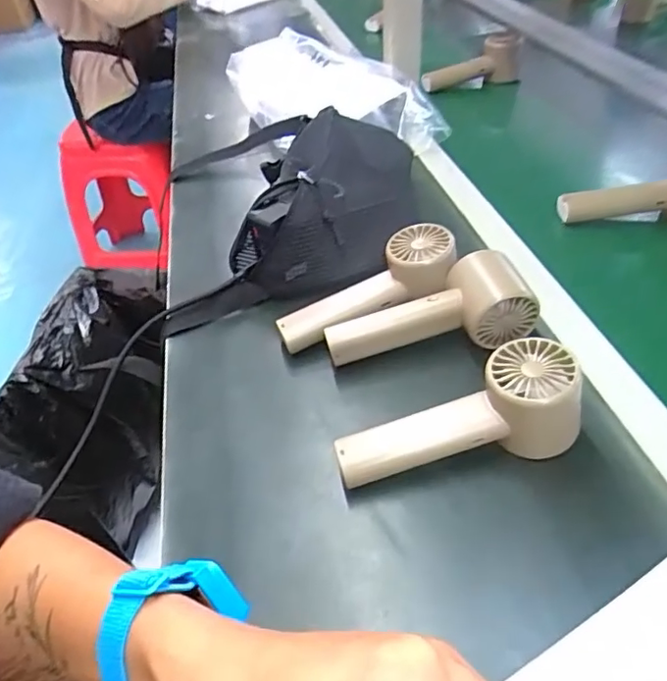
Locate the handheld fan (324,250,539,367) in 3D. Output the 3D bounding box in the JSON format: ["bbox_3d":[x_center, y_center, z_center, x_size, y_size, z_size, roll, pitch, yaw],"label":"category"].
[{"bbox_3d":[0.073,-0.023,0.442,0.153,0.061,0.057,-3,43,2],"label":"handheld fan"}]

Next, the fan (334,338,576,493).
[{"bbox_3d":[0.077,0.046,0.360,0.153,0.062,0.055,-9,43,-4],"label":"fan"}]

